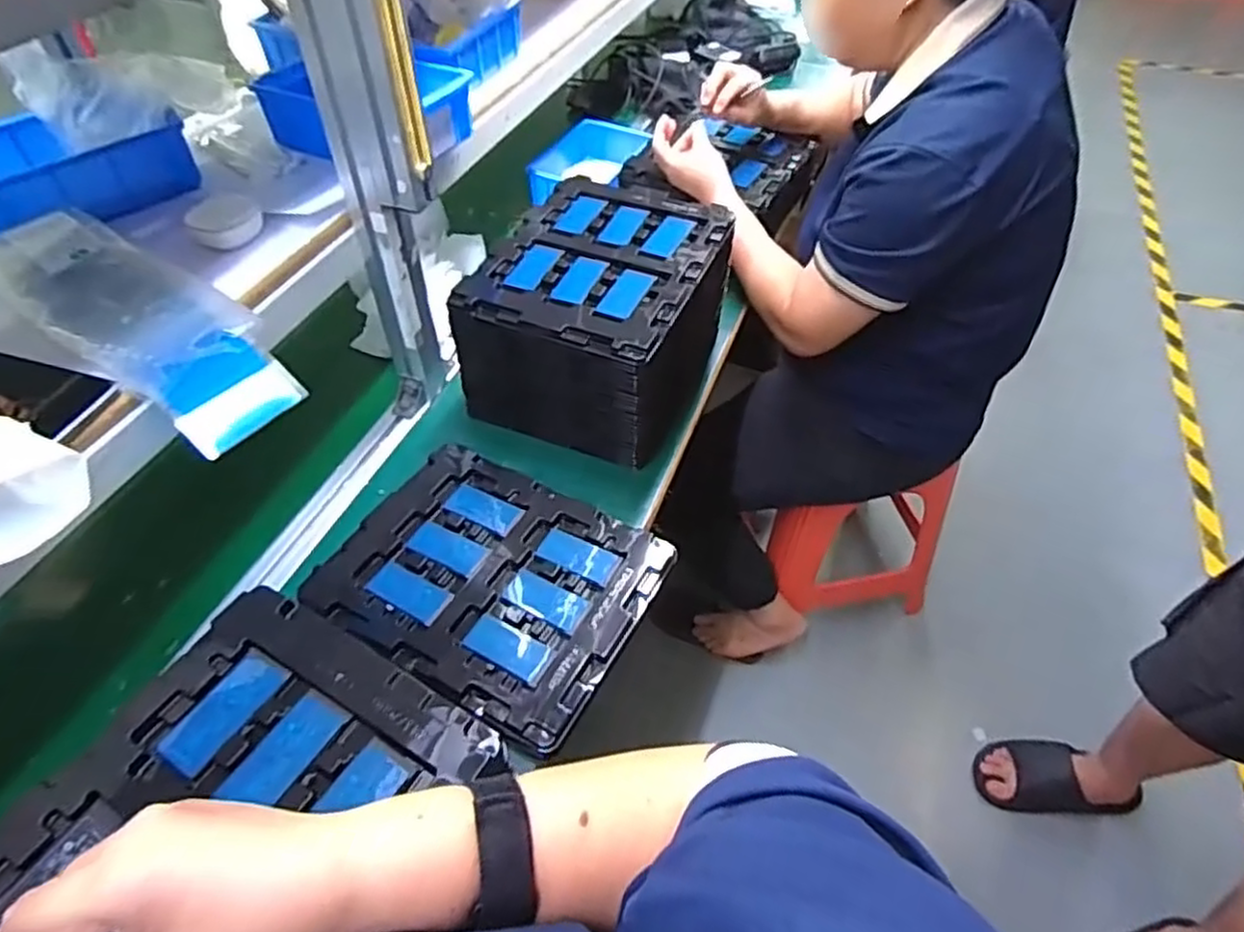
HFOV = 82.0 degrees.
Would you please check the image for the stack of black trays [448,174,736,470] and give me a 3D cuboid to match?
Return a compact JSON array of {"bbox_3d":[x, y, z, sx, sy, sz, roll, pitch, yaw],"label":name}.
[{"bbox_3d":[-0.023,-0.170,0.818,0.227,0.159,0.272,15,51,13],"label":"stack of black trays"}]

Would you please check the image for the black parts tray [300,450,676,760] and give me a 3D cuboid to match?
[{"bbox_3d":[-0.118,0.099,0.658,0.276,0.021,0.222,24,54,20],"label":"black parts tray"}]

